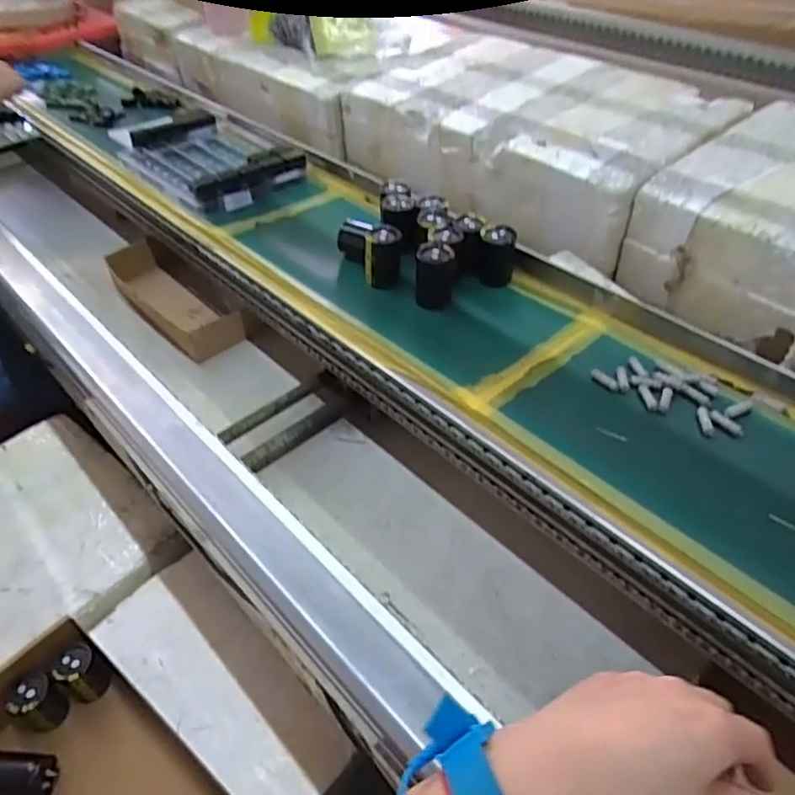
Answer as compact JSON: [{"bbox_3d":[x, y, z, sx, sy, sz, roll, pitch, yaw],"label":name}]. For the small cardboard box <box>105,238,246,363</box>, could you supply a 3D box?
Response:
[{"bbox_3d":[-0.291,-0.127,0.802,0.076,0.041,0.248,-33,53,-29],"label":"small cardboard box"}]

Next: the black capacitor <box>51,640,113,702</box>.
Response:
[{"bbox_3d":[-0.282,0.247,0.570,0.030,0.056,0.033,0,44,0],"label":"black capacitor"}]

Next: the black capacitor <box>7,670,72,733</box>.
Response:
[{"bbox_3d":[-0.312,0.265,0.553,0.028,0.054,0.034,25,50,24],"label":"black capacitor"}]

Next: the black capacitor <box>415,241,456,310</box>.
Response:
[{"bbox_3d":[0.036,-0.120,0.609,0.034,0.055,0.035,3,42,4],"label":"black capacitor"}]

